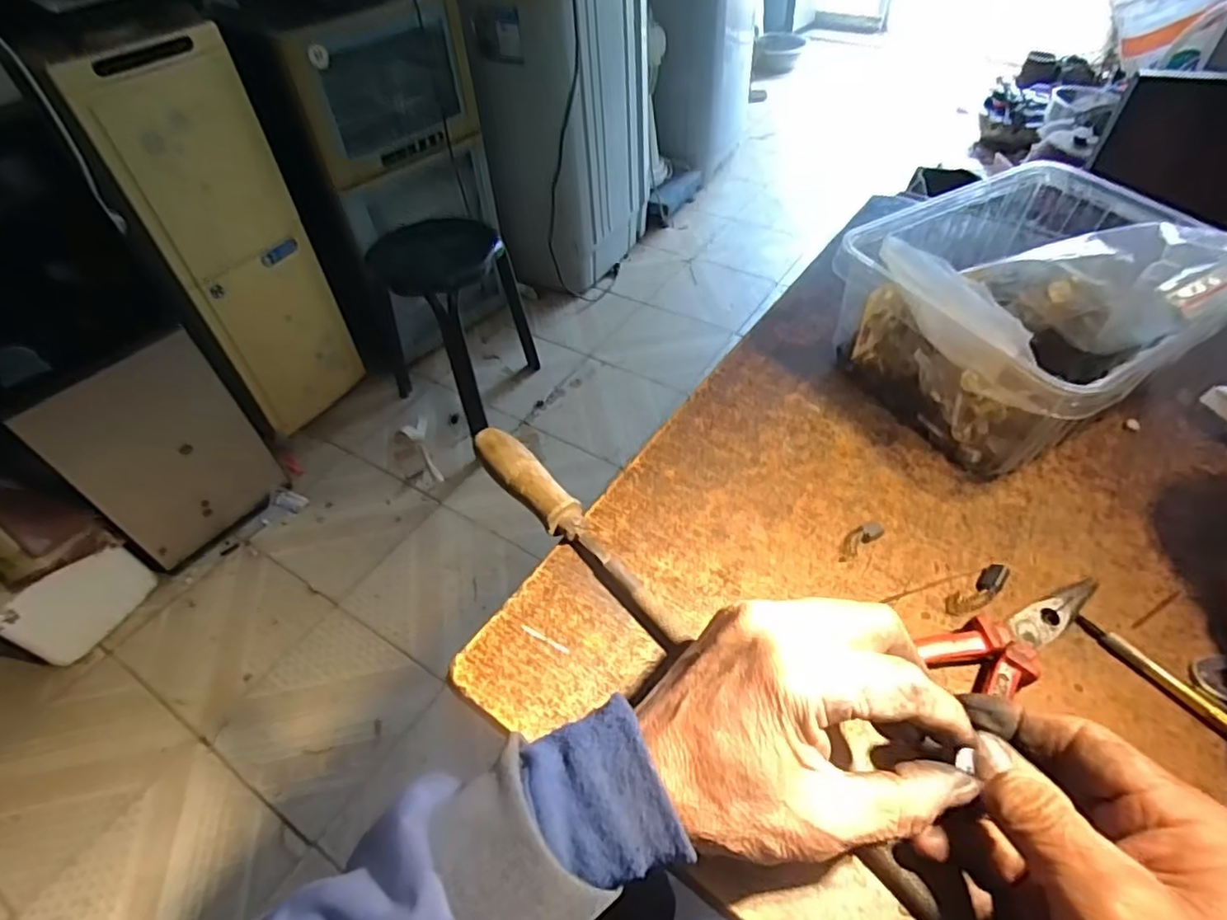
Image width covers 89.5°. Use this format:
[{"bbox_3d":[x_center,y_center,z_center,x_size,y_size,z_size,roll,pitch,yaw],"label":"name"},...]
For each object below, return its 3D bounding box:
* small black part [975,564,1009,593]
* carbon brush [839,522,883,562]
[{"bbox_3d":[0.203,0.063,0.331,0.011,0.010,0.017,32,57,26],"label":"small black part"},{"bbox_3d":[0.139,0.045,0.349,0.034,0.006,0.010,-30,54,-22],"label":"carbon brush"}]

